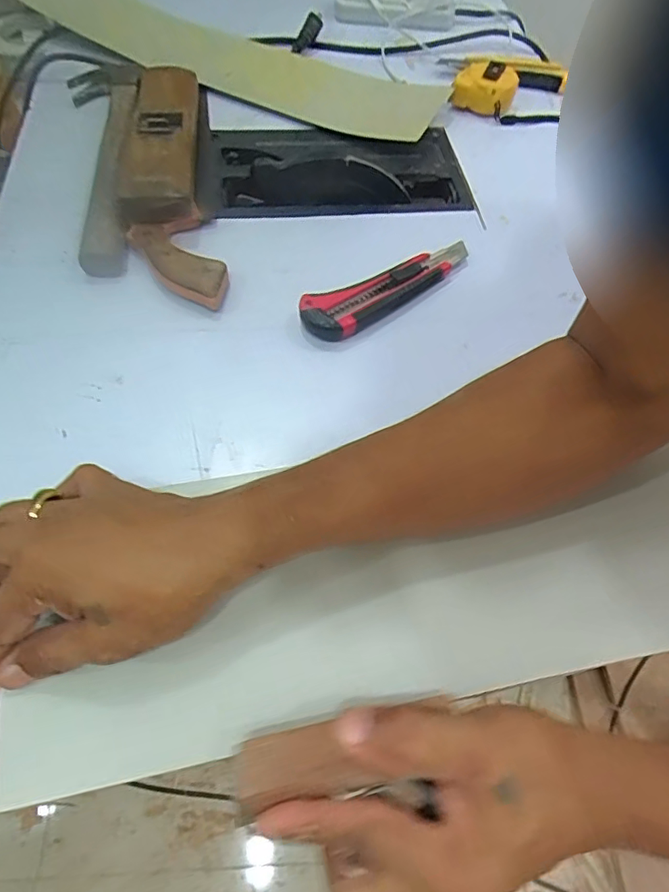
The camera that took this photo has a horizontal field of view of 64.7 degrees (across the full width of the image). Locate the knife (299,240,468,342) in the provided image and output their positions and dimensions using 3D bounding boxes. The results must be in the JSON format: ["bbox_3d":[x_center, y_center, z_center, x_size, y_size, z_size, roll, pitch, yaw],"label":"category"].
[{"bbox_3d":[0.050,-0.127,0.430,0.165,0.021,0.040,-27,65,-18],"label":"knife"}]

